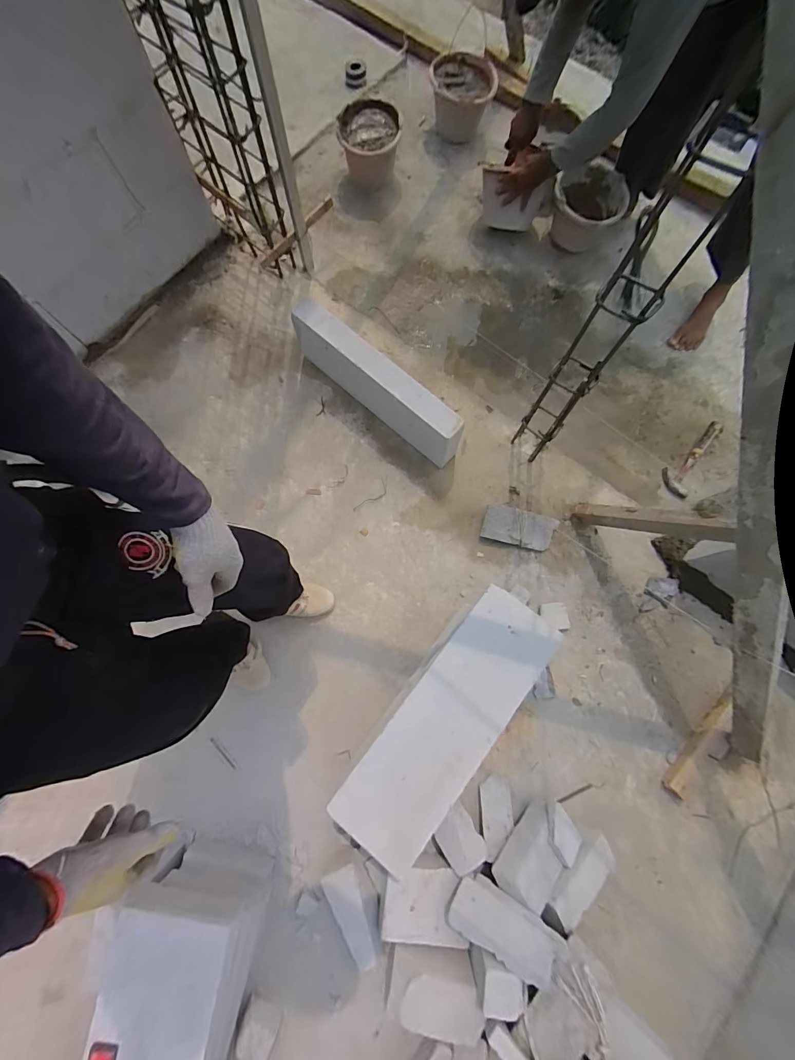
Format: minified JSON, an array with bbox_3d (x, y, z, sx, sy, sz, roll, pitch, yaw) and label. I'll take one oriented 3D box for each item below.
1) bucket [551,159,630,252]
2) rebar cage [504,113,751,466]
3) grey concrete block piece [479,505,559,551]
[{"bbox_3d":[0.627,-1.074,1.337,0.223,0.179,0.226,0,75,0],"label":"bucket"},{"bbox_3d":[0.405,-0.362,0.870,0.095,0.803,0.094,31,78,8],"label":"rebar cage"},{"bbox_3d":[0.355,-0.007,1.167,0.215,0.056,0.104,15,76,4],"label":"grey concrete block piece"}]

